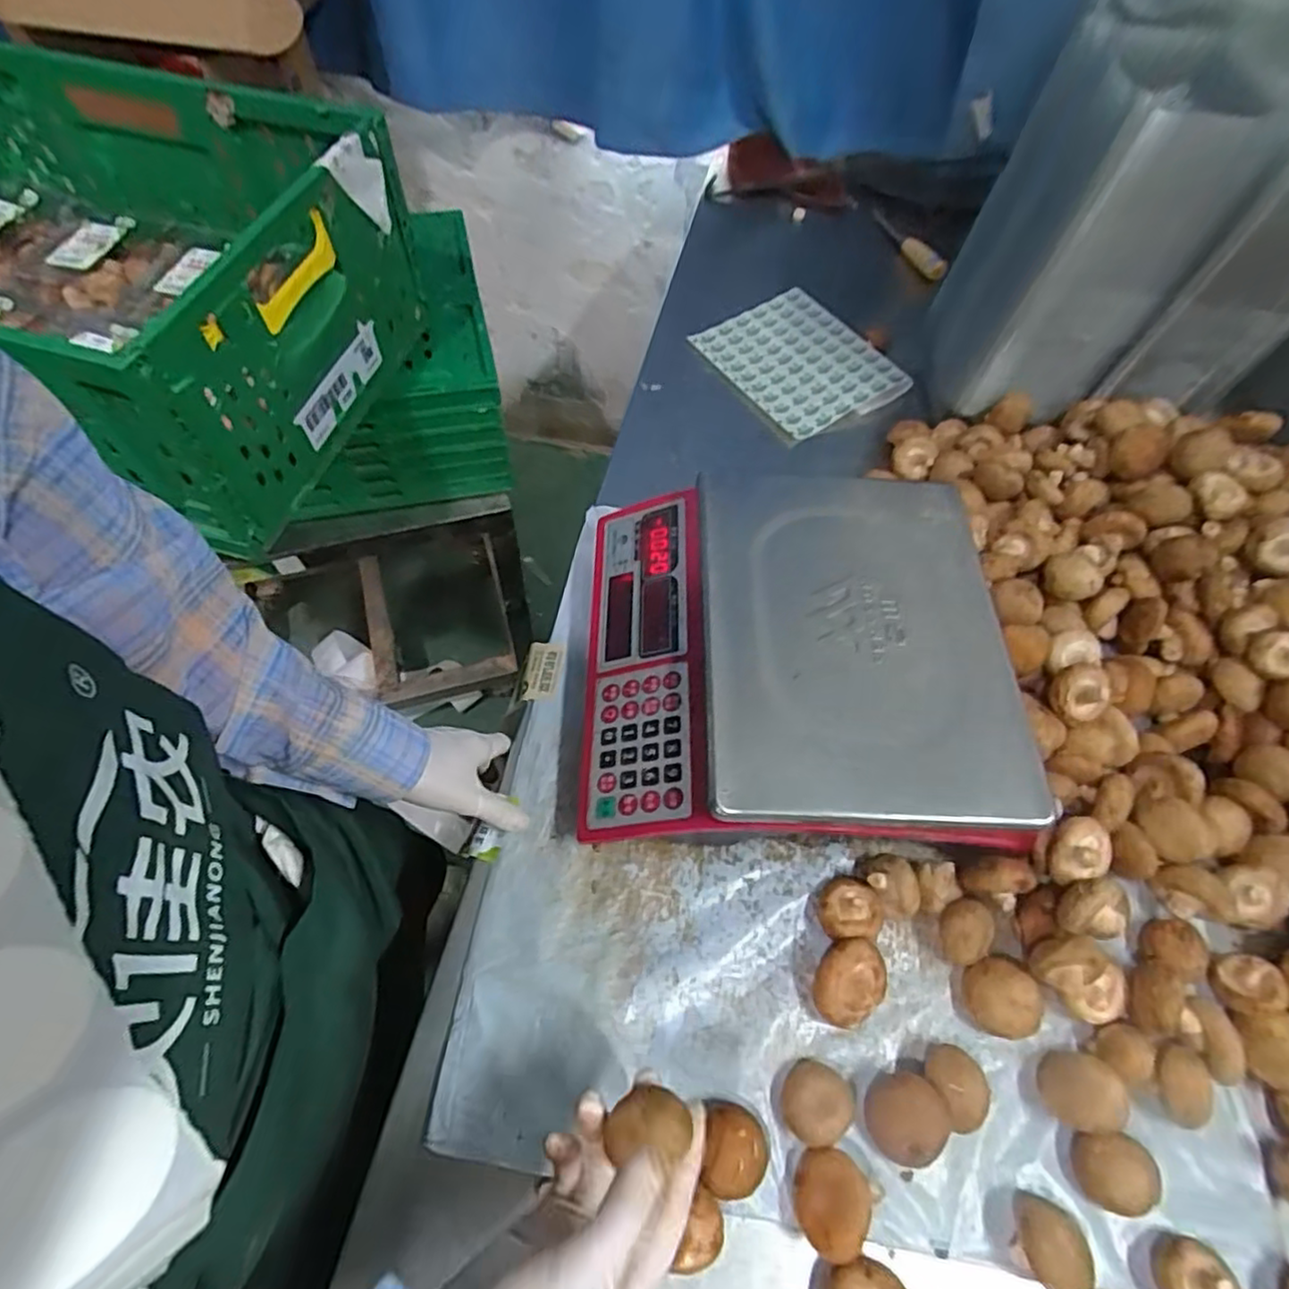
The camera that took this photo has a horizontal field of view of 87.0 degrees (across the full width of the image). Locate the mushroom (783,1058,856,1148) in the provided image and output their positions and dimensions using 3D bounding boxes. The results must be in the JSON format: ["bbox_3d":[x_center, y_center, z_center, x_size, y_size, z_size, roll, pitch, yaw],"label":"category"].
[{"bbox_3d":[0.105,0.281,0.417,0.042,0.024,0.042,-4,60,6],"label":"mushroom"}]

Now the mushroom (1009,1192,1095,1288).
[{"bbox_3d":[0.232,0.343,0.386,0.037,0.032,0.043,-2,61,7],"label":"mushroom"}]

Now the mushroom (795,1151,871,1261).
[{"bbox_3d":[0.106,0.321,0.391,0.037,0.034,0.047,5,62,11],"label":"mushroom"}]

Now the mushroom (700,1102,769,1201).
[{"bbox_3d":[0.055,0.301,0.403,0.039,0.035,0.044,5,62,11],"label":"mushroom"}]

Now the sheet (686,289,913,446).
[{"bbox_3d":[0.186,-0.341,0.817,0.194,0.010,0.211,-30,71,-15],"label":"sheet"}]

